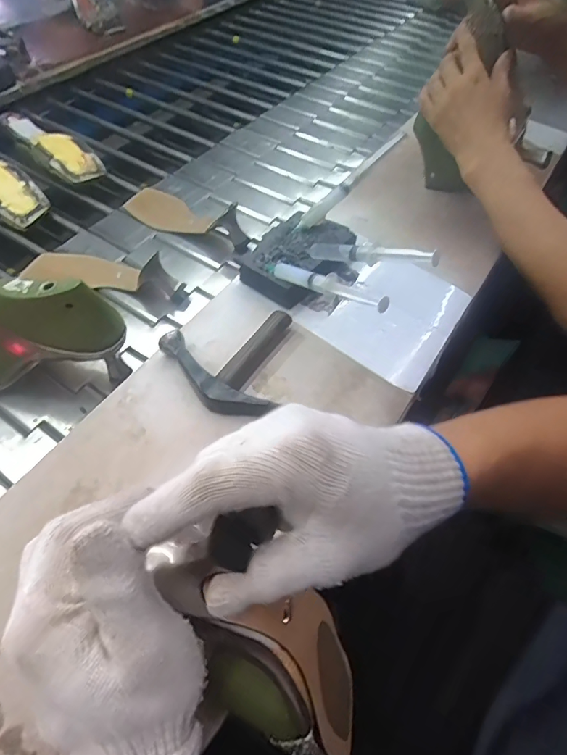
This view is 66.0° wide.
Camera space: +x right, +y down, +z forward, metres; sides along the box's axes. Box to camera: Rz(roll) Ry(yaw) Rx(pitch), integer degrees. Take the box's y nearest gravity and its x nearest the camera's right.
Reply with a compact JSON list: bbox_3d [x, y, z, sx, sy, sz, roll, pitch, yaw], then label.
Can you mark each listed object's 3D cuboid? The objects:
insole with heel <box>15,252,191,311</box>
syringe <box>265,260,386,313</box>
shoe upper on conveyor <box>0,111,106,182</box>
[{"bbox_3d":[-0.240,-0.151,0.591,0.230,0.047,0.082,8,55,5],"label":"insole with heel"},{"bbox_3d":[0.038,-0.097,0.440,0.018,0.017,0.163,-38,44,-24],"label":"syringe"},{"bbox_3d":[-0.404,-0.393,0.755,0.224,0.066,0.082,39,63,23],"label":"shoe upper on conveyor"}]

